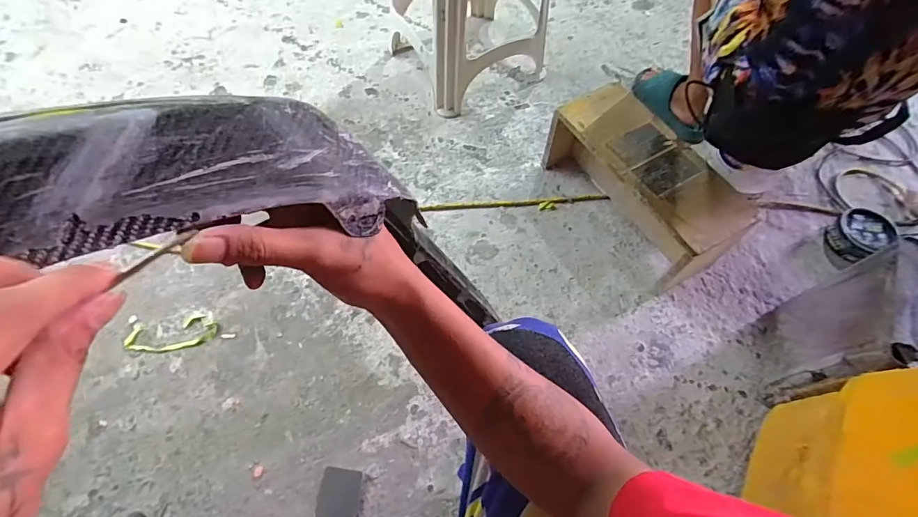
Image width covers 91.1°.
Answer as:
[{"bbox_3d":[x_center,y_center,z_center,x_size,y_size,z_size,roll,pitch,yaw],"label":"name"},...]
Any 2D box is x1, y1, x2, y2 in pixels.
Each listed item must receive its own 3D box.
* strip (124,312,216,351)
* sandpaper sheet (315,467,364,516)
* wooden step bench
[{"bbox_3d":[-0.588,0.154,0.924,0.174,0.007,0.071,-9,62,-6],"label":"strip"},{"bbox_3d":[-0.210,0.429,0.779,0.074,0.010,0.114,7,61,2],"label":"sandpaper sheet"},{"bbox_3d":[0.390,-0.166,1.000,0.178,0.213,0.435,-25,65,-14],"label":"wooden step bench"}]

